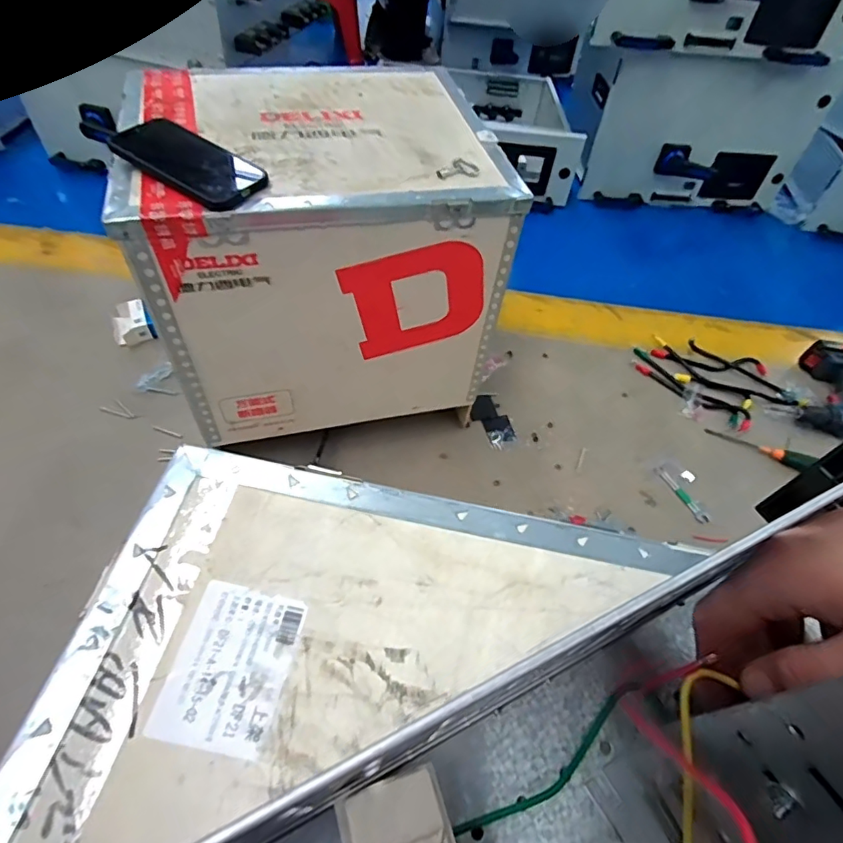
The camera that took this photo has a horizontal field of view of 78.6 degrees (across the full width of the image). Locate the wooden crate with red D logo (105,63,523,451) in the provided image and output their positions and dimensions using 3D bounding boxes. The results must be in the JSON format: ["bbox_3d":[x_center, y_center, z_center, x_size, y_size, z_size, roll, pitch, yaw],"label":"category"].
[{"bbox_3d":[-0.144,-0.259,0.778,0.444,0.373,0.367,-9,55,-12],"label":"wooden crate with red D logo"}]

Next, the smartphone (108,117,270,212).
[{"bbox_3d":[-0.251,-0.277,0.549,0.165,0.013,0.079,28,60,9],"label":"smartphone"}]

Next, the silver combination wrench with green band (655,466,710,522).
[{"bbox_3d":[0.460,0.127,0.911,0.020,0.005,0.121,-20,59,-18],"label":"silver combination wrench with green band"}]

